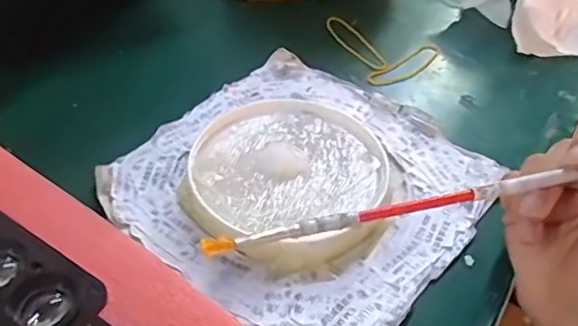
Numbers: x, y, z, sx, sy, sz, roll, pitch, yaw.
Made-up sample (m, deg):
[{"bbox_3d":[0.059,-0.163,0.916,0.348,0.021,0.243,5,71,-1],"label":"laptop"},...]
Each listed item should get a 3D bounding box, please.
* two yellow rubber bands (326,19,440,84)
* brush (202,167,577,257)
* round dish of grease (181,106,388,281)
[{"bbox_3d":[0.083,-0.095,0.483,0.074,0.010,0.094,-13,47,-17],"label":"two yellow rubber bands"},{"bbox_3d":[0.083,0.013,0.256,0.241,0.006,0.006,-10,47,-14],"label":"brush"},{"bbox_3d":[0.003,0.008,0.355,0.121,0.014,0.121,2,45,-2],"label":"round dish of grease"}]

